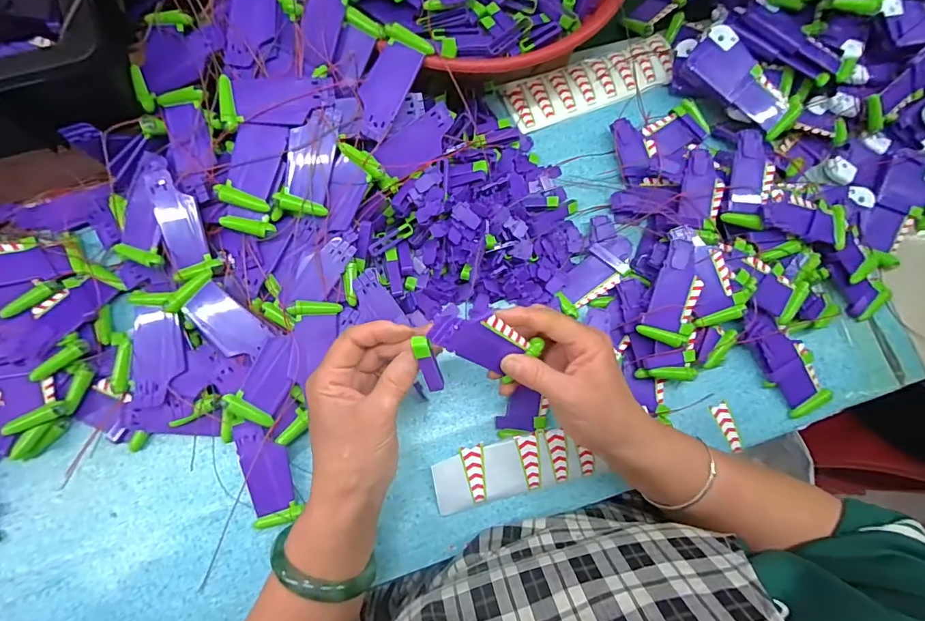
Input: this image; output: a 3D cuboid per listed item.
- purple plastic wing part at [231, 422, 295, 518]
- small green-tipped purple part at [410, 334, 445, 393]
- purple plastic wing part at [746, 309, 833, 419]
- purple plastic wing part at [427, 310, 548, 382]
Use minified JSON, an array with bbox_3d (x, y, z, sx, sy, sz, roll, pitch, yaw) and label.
[{"bbox_3d":[-0.163,0.128,0.369,0.036,0.008,0.076,-21,92,-6],"label":"purple plastic wing part"},{"bbox_3d":[-0.023,0.037,0.307,0.011,0.007,0.044,-18,120,-6],"label":"small green-tipped purple part"},{"bbox_3d":[0.297,0.044,0.413,0.042,0.011,0.108,-36,94,-9],"label":"purple plastic wing part"},{"bbox_3d":[0.016,0.022,0.312,0.082,0.005,0.034,28,108,-35],"label":"purple plastic wing part"}]

